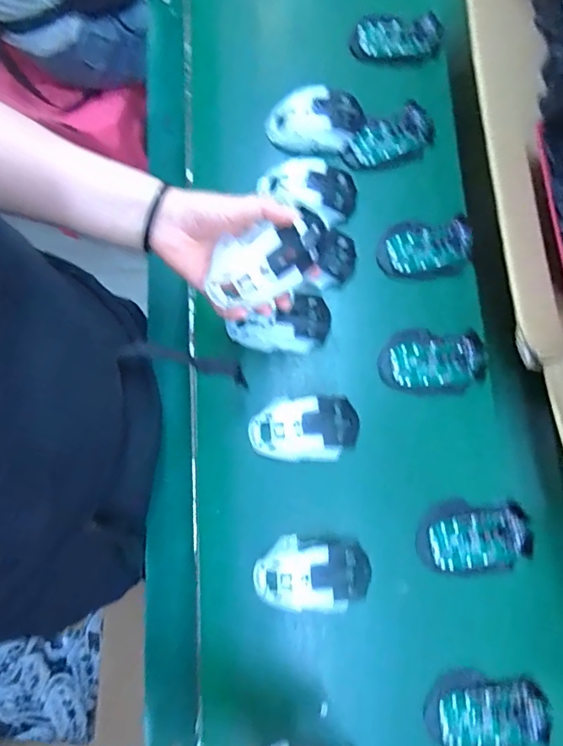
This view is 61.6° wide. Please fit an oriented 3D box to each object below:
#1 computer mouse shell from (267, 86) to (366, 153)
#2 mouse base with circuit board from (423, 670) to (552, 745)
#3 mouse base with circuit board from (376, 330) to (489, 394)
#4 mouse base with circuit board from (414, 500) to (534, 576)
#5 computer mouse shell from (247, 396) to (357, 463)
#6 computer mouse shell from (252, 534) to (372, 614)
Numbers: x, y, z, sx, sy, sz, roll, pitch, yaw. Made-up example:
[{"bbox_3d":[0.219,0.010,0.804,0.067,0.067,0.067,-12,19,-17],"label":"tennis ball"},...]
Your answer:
[{"bbox_3d":[0.041,-0.308,0.578,0.120,0.037,0.068,-2,79,1],"label":"computer mouse shell"},{"bbox_3d":[0.201,0.335,0.459,0.113,0.025,0.068,3,79,2],"label":"mouse base with circuit board"},{"bbox_3d":[0.168,-0.012,0.527,0.112,0.015,0.071,6,79,2],"label":"mouse base with circuit board"},{"bbox_3d":[0.200,0.172,0.487,0.114,0.016,0.070,0,79,1],"label":"mouse base with circuit board"},{"bbox_3d":[0.024,0.060,0.510,0.118,0.042,0.069,-5,79,0],"label":"computer mouse shell"},{"bbox_3d":[0.030,0.202,0.473,0.114,0.033,0.067,1,79,1],"label":"computer mouse shell"}]

